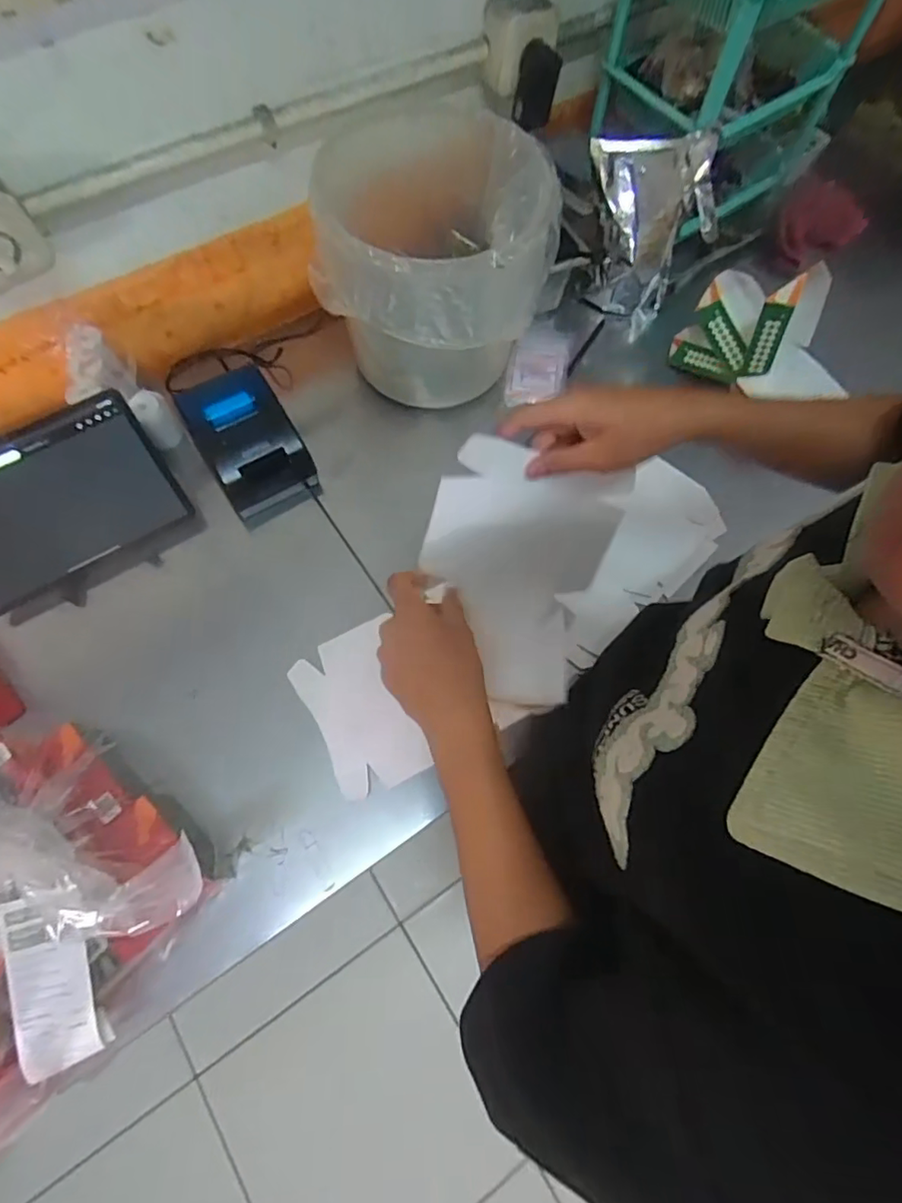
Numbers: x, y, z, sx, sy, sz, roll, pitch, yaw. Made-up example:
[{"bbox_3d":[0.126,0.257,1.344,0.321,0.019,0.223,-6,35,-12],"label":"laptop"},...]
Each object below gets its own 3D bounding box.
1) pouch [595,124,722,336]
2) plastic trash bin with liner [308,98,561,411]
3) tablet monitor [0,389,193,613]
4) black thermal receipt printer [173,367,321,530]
[{"bbox_3d":[0.268,-0.518,0.836,0.161,0.236,0.088,-8,69,-5],"label":"pouch"},{"bbox_3d":[-0.018,-0.411,0.726,0.273,0.237,0.257,-4,69,-4],"label":"plastic trash bin with liner"},{"bbox_3d":[-0.453,-0.113,0.659,0.251,0.160,0.019,-31,30,-12],"label":"tablet monitor"},{"bbox_3d":[-0.249,-0.196,0.724,0.115,0.096,0.149,-31,73,-13],"label":"black thermal receipt printer"}]

